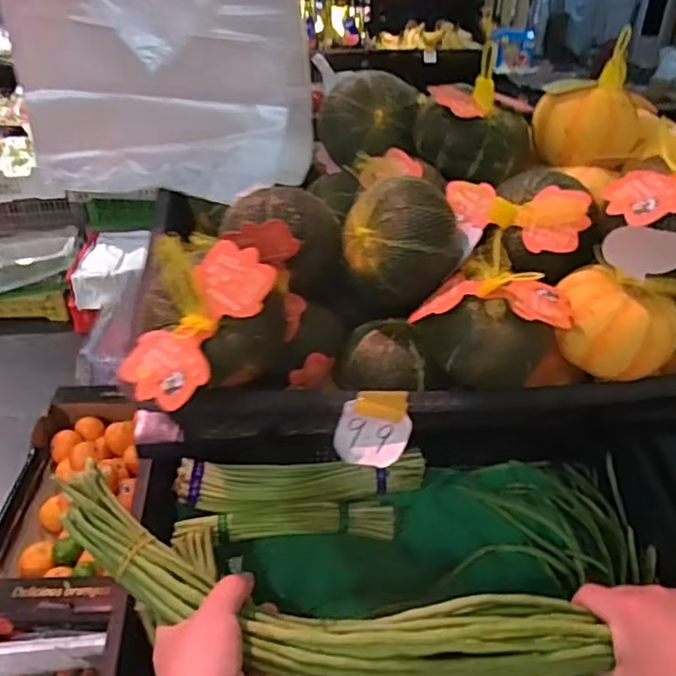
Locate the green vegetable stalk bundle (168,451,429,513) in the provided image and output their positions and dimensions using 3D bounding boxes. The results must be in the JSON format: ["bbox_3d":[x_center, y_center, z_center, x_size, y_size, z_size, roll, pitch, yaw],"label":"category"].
[{"bbox_3d":[-0.042,0.171,0.775,0.295,0.042,0.050,-3,35,-4],"label":"green vegetable stalk bundle"}]

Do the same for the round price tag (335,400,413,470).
[{"bbox_3d":[0.028,0.080,0.515,0.059,0.015,0.045,12,72,2],"label":"round price tag"}]

